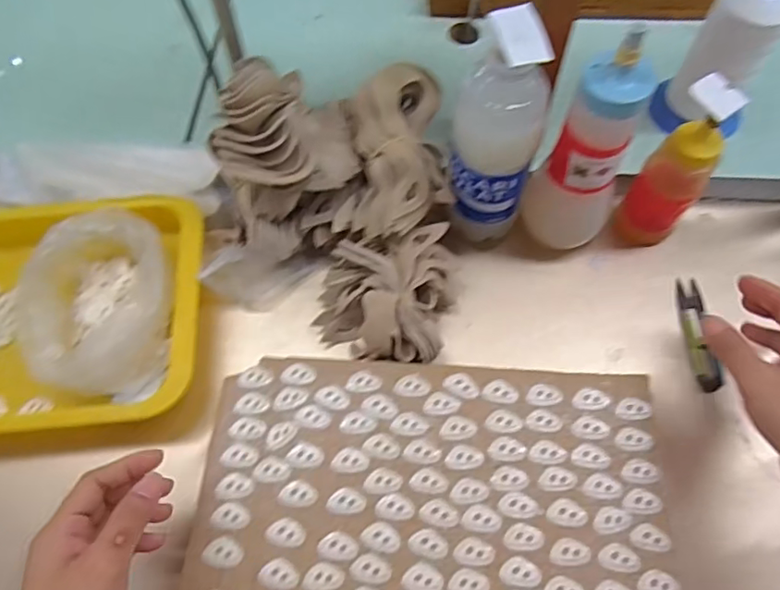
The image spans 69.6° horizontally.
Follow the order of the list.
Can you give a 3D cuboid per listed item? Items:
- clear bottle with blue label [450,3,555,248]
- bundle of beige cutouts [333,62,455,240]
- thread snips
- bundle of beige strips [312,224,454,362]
[{"bbox_3d":[0.078,-0.108,0.426,0.062,0.204,0.059,10,66,7],"label":"clear bottle with blue label"},{"bbox_3d":[0.004,-0.111,0.452,0.083,0.060,0.128,1,87,-20],"label":"bundle of beige cutouts"},{"bbox_3d":[0.253,0.031,0.461,0.019,0.012,0.098,2,66,3],"label":"thread snips"},{"bbox_3d":[-0.004,0.001,0.459,0.111,0.055,0.101,4,66,4],"label":"bundle of beige strips"}]

